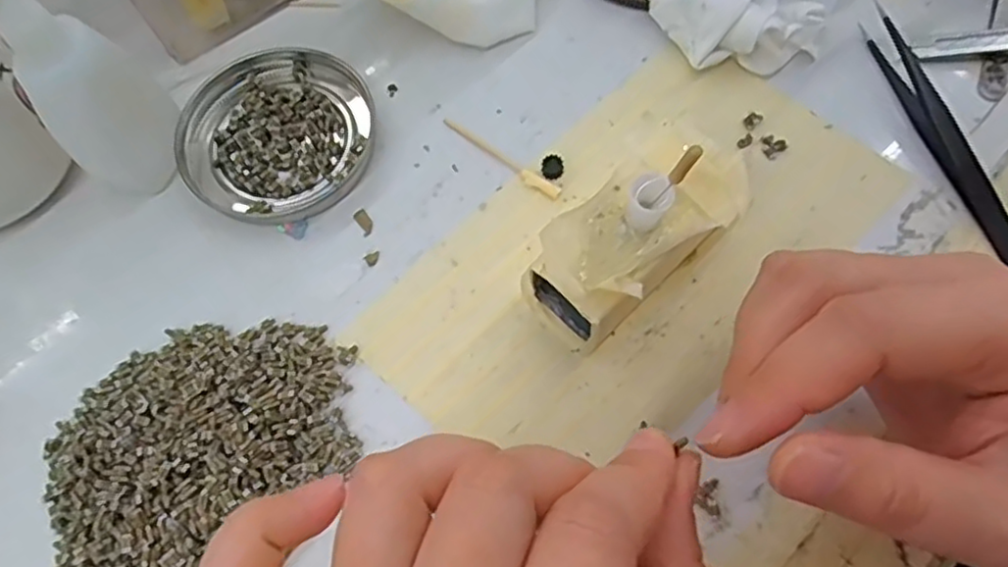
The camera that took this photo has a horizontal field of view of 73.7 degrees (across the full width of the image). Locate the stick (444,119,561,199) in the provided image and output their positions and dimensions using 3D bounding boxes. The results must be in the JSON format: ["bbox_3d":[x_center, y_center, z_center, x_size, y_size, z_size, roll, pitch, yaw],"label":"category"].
[{"bbox_3d":[-0.002,-0.051,0.271,0.059,0.004,0.006,35,74,15],"label":"stick"}]

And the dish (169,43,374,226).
[{"bbox_3d":[-0.094,-0.063,0.278,0.077,0.008,0.081,-1,68,2],"label":"dish"}]

